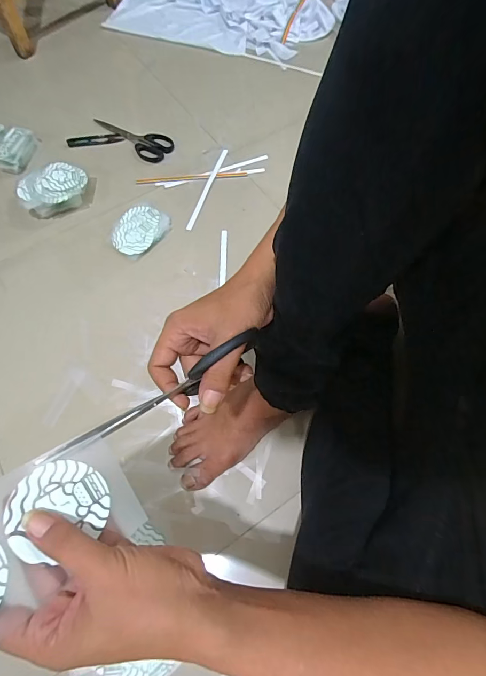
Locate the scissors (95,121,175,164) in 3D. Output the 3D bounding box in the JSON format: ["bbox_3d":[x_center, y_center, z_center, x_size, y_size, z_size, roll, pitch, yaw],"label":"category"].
[{"bbox_3d":[-0.231,-0.433,0.770,0.186,0.020,0.075,37,71,15],"label":"scissors"}]

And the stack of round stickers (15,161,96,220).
[{"bbox_3d":[-0.344,-0.273,0.673,0.133,0.049,0.087,-21,67,-11],"label":"stack of round stickers"}]

